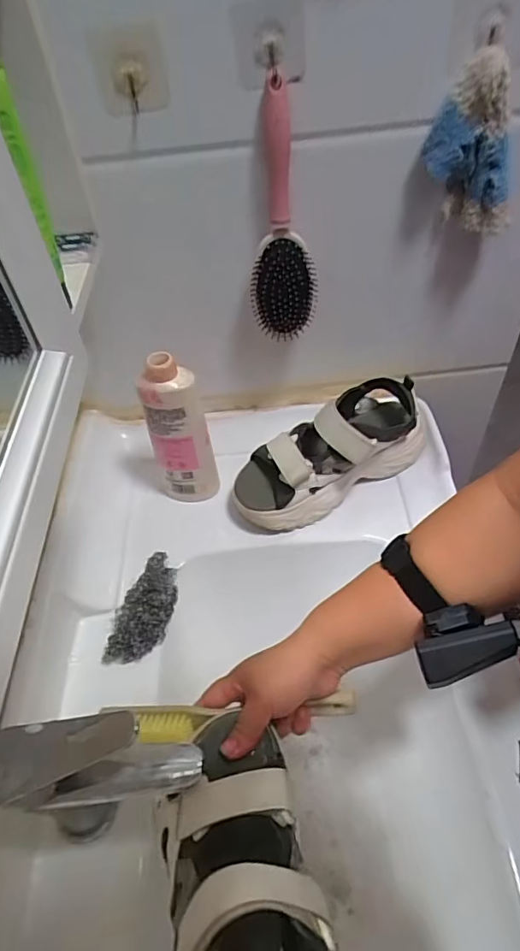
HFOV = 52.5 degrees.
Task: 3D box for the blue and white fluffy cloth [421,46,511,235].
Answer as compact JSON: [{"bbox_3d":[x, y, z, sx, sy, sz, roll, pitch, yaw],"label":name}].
[{"bbox_3d":[0.199,-0.304,0.491,0.086,0.138,0.036,6,50,10],"label":"blue and white fluffy cloth"}]

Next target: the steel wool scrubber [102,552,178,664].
[{"bbox_3d":[-0.118,0.140,0.546,0.049,0.035,0.113,16,69,18],"label":"steel wool scrubber"}]

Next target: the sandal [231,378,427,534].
[{"bbox_3d":[0.079,-0.029,0.618,0.230,0.106,0.097,-19,50,-11],"label":"sandal"}]

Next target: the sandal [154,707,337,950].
[{"bbox_3d":[-0.012,0.260,0.332,0.093,0.075,0.221,-11,45,-5],"label":"sandal"}]

